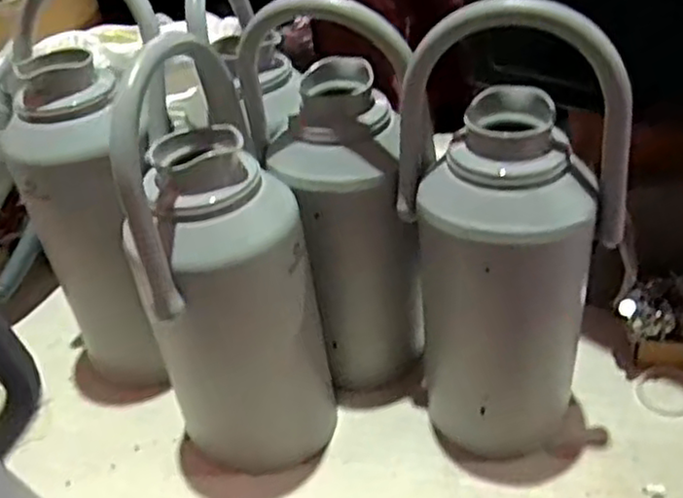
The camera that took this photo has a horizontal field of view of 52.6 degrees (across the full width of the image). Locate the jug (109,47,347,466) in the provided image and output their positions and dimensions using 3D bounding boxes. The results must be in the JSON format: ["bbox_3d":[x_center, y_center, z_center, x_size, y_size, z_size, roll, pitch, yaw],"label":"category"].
[{"bbox_3d":[-0.105,0.027,0.669,0.162,0.408,0.168,-13,37,-7],"label":"jug"}]

